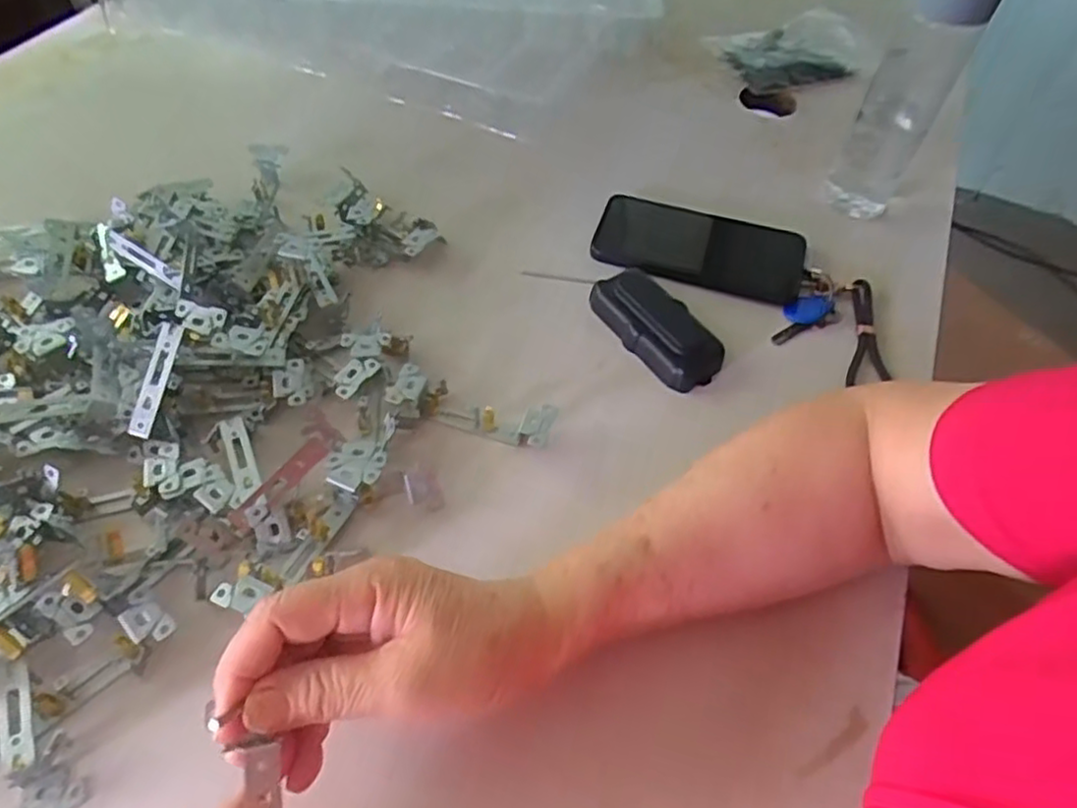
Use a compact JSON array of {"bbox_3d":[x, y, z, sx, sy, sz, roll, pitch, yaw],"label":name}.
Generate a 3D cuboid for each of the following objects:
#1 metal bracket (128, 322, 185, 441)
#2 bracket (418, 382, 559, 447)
[{"bbox_3d":[-0.225,-0.014,0.402,0.014,0.004,0.068,16,83,-6],"label":"metal bracket"},{"bbox_3d":[-0.031,0.007,0.444,0.085,0.022,0.030,22,55,11],"label":"bracket"}]

